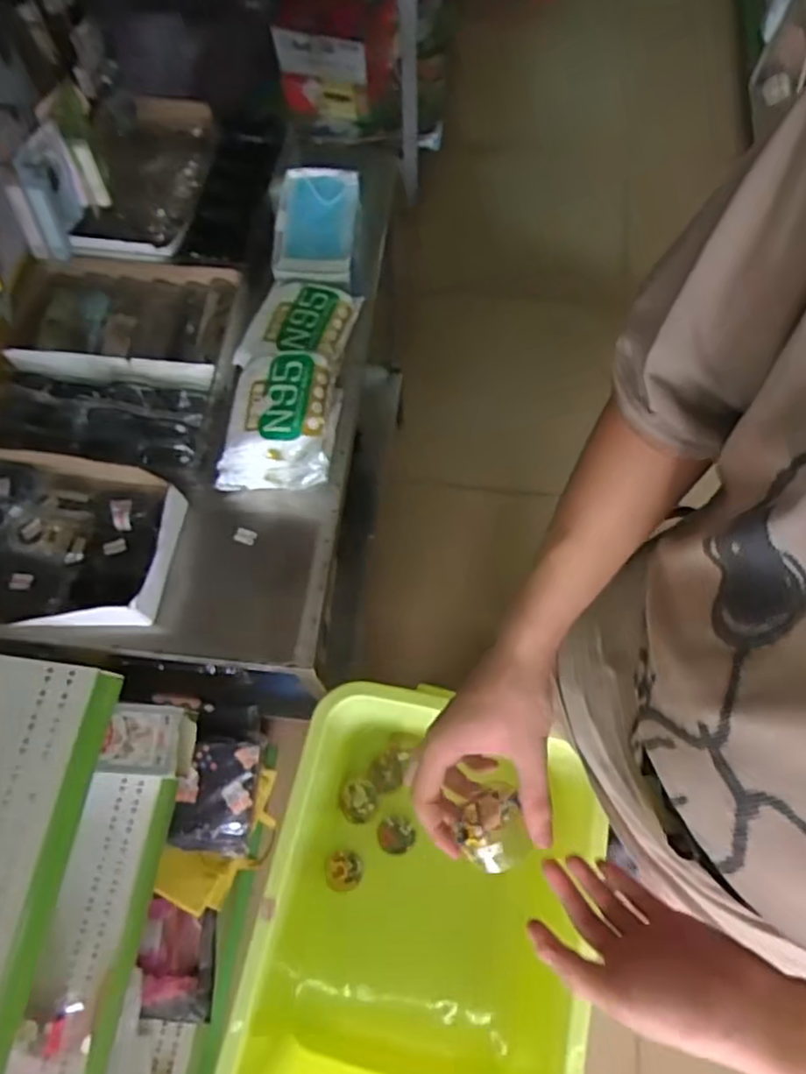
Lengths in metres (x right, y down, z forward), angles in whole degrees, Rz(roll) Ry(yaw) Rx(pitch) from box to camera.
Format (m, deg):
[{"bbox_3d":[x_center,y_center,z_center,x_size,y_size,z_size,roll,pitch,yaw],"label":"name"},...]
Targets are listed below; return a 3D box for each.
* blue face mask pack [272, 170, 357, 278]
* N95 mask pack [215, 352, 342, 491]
[{"bbox_3d":[-0.114,-0.406,0.915,0.106,0.062,0.192,3,67,2],"label":"blue face mask pack"},{"bbox_3d":[-0.147,-0.138,0.781,0.134,0.083,0.142,0,67,1],"label":"N95 mask pack"}]

